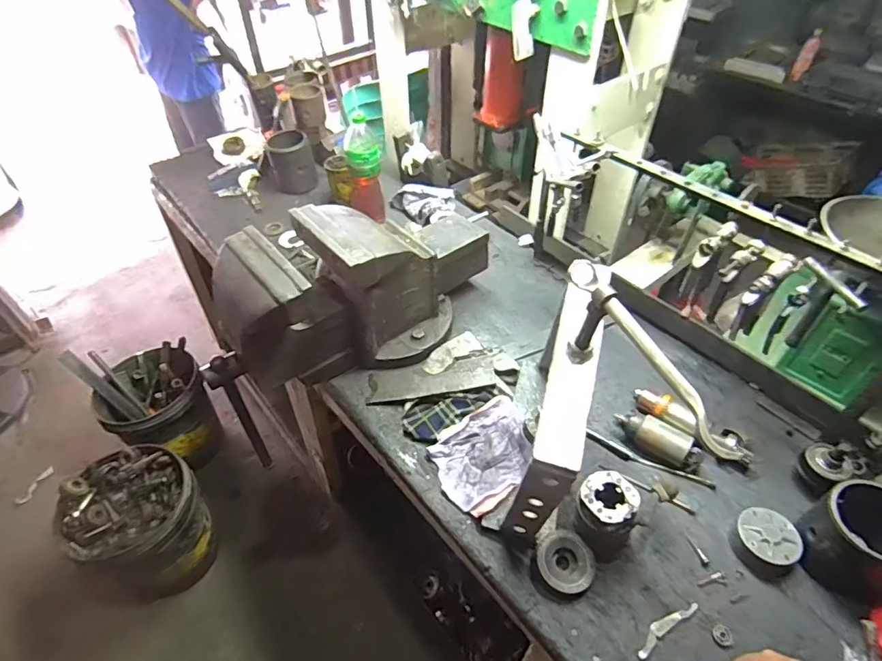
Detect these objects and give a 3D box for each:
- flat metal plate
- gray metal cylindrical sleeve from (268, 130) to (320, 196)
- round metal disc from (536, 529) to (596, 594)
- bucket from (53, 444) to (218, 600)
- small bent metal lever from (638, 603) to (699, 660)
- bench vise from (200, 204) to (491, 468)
[{"bbox_3d":[-0.017,0.086,0.902,0.226,0.009,0.067,-11,51,6],"label":"flat metal plate"},{"bbox_3d":[-0.399,-0.454,1.353,0.111,0.133,0.093,-14,49,-12],"label":"gray metal cylindrical sleeve"},{"bbox_3d":[0.172,0.321,0.696,0.076,0.029,0.074,0,48,0],"label":"round metal disc"},{"bbox_3d":[-0.792,0.530,1.366,0.274,0.347,0.301,0,48,0],"label":"bucket"},{"bbox_3d":[0.290,0.382,0.648,0.104,0.006,0.021,-26,53,-22],"label":"small bent metal lever"},{"bbox_3d":[-0.139,-0.078,0.898,0.550,0.285,0.219,-31,54,-24],"label":"bench vise"}]

